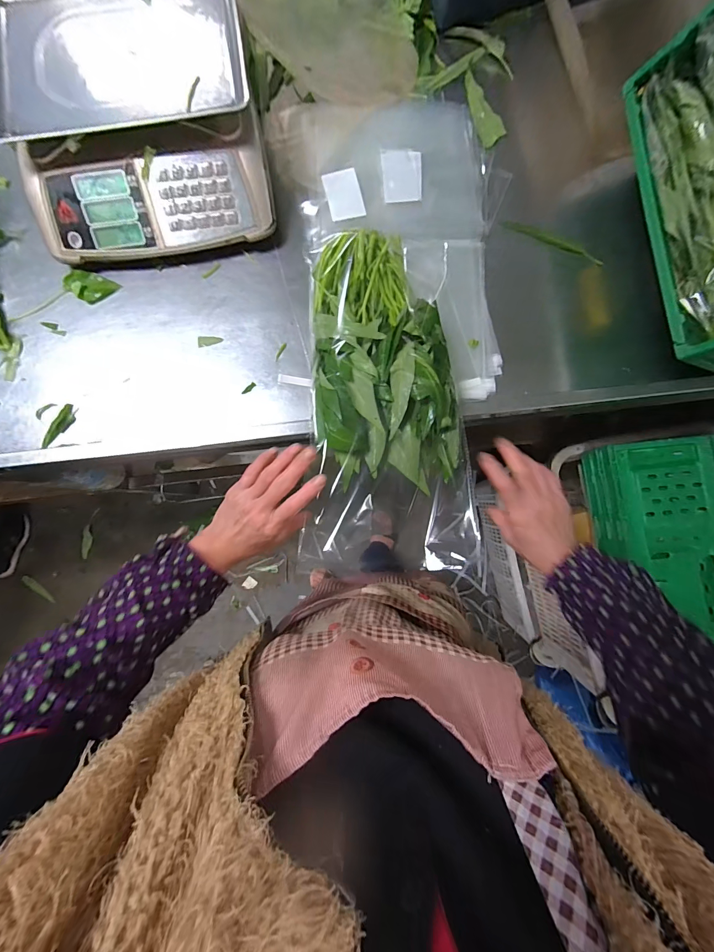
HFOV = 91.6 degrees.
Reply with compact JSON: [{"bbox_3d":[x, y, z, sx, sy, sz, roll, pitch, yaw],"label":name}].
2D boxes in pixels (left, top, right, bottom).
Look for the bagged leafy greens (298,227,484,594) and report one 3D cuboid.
[{"bbox_3d":[0.038,-0.123,0.472,0.207,0.076,0.460,-3,83,0],"label":"bagged leafy greens"}]

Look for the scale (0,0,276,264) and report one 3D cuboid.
[{"bbox_3d":[-0.315,-0.520,0.508,0.335,0.116,0.355,-8,86,-1],"label":"scale"}]

